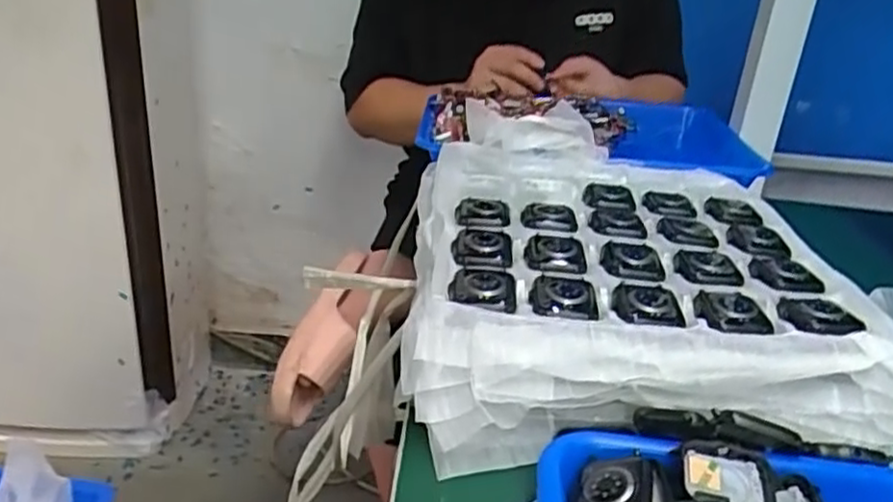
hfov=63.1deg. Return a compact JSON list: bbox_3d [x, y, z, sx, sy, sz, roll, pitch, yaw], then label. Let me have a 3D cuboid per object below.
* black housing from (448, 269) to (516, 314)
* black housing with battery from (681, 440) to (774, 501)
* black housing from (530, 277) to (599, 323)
[{"bbox_3d":[0.021,0.022,0.419,0.037,0.008,0.041,6,25,2],"label":"black housing"},{"bbox_3d":[0.134,0.108,0.347,0.042,0.014,0.036,14,26,19],"label":"black housing with battery"},{"bbox_3d":[0.067,0.027,0.420,0.037,0.009,0.046,7,25,4],"label":"black housing"}]

